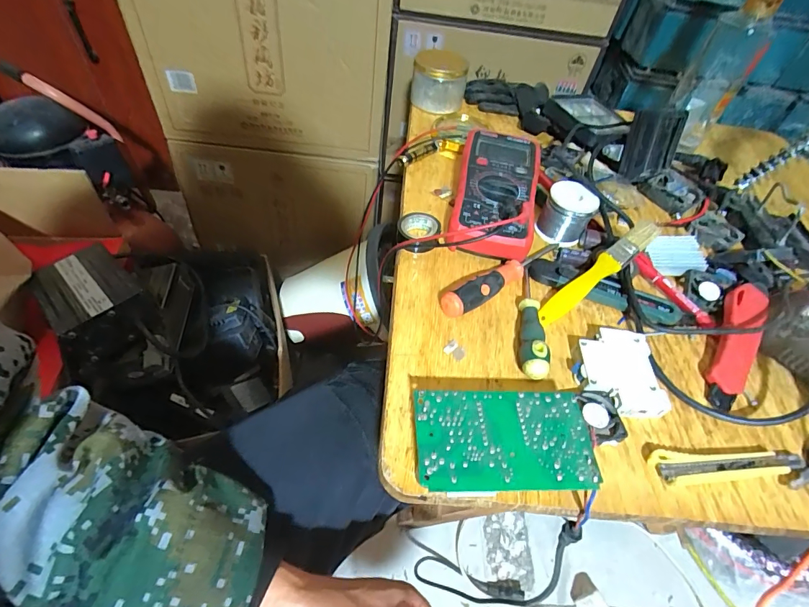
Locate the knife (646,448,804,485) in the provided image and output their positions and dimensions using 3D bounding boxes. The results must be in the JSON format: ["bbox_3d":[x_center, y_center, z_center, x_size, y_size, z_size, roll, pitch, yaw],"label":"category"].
[{"bbox_3d":[0.252,0.125,0.319,0.126,0.010,0.024,0,51,-8],"label":"knife"}]

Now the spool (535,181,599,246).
[{"bbox_3d":[0.185,-0.103,0.470,0.054,0.055,0.051,28,53,14],"label":"spool"}]

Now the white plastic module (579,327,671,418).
[{"bbox_3d":[0.186,0.058,0.357,0.064,0.019,0.076,6,51,-3],"label":"white plastic module"}]

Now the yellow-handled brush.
[{"bbox_3d":[0.194,-0.031,0.409,0.162,0.013,0.021,-38,60,-11],"label":"yellow-handled brush"}]

